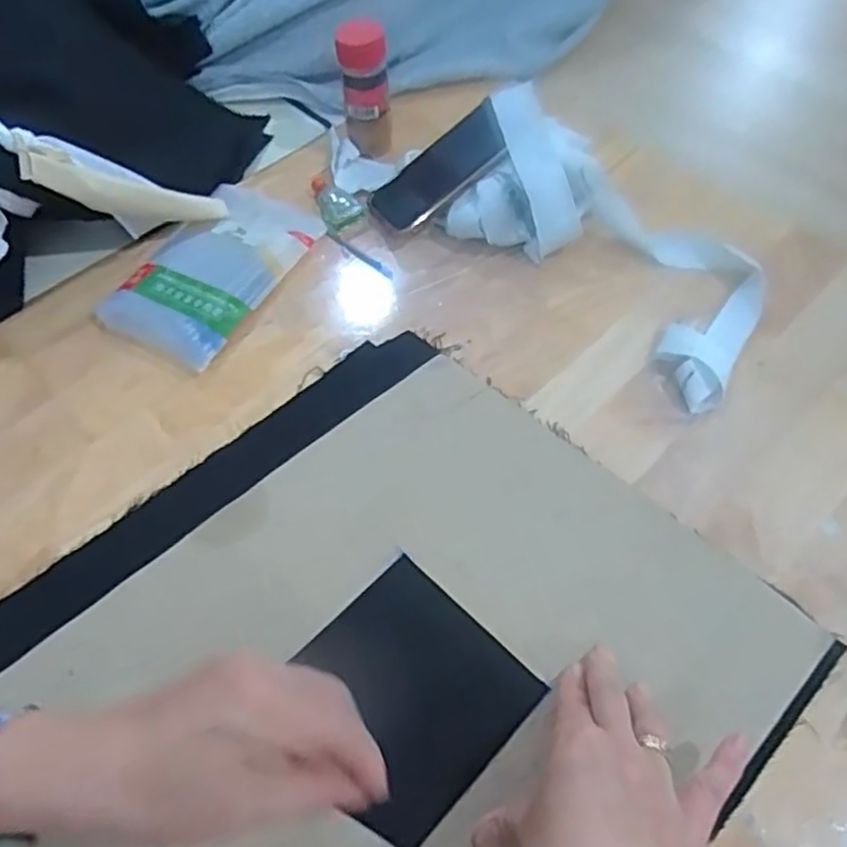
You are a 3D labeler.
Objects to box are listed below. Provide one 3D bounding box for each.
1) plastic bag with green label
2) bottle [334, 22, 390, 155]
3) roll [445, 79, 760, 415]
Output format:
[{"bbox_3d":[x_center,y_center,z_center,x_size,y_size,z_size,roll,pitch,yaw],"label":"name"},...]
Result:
[{"bbox_3d":[-0.170,-0.125,0.581,0.104,0.022,0.174,24,60,16],"label":"plastic bag with green label"},{"bbox_3d":[-0.050,-0.287,0.622,0.039,0.111,0.034,-1,57,1],"label":"bottle"},{"bbox_3d":[0.143,-0.156,0.555,0.148,0.074,0.295,-38,63,-21],"label":"roll"}]

